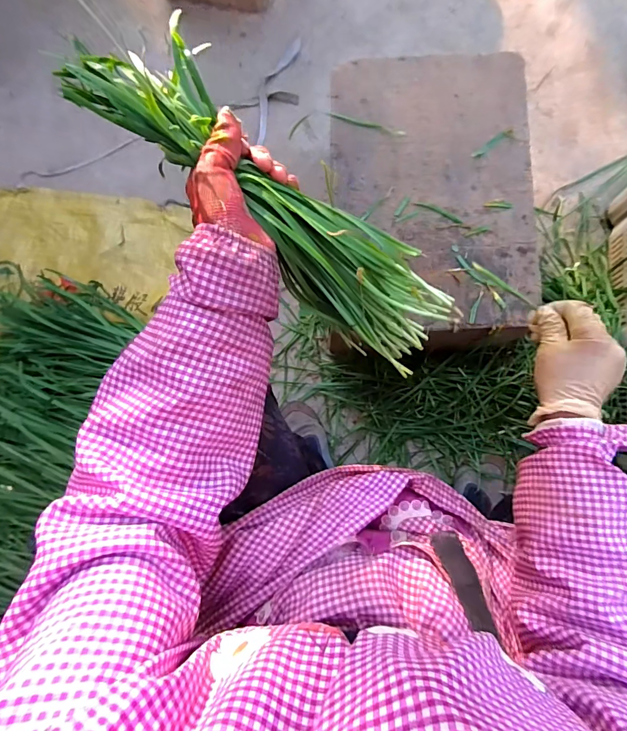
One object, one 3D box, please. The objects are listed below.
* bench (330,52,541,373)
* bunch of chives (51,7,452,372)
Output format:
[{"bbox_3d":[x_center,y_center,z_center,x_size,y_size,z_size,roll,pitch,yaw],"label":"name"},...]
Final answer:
[{"bbox_3d":[0.177,-0.239,0.648,0.286,0.183,0.442,0,83,3],"label":"bench"},{"bbox_3d":[-0.022,-0.127,0.336,0.363,0.042,0.095,37,87,-19],"label":"bunch of chives"}]

